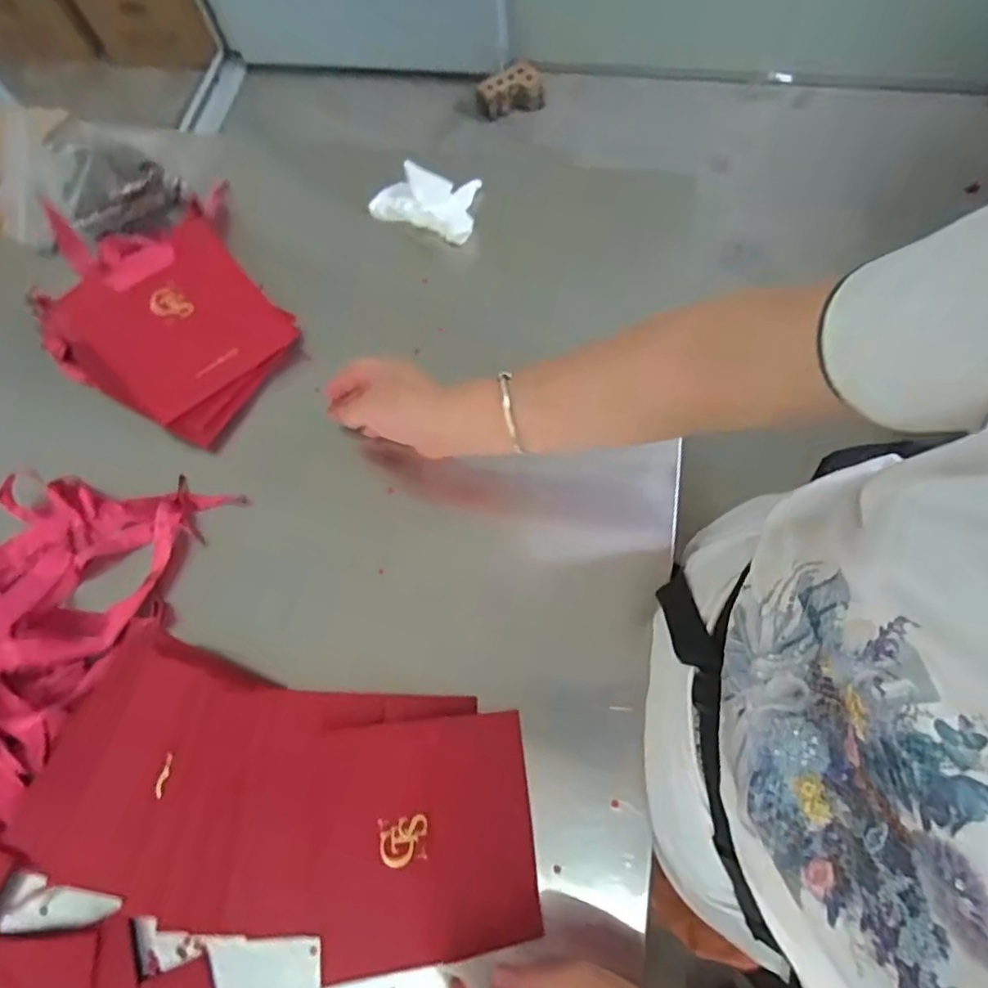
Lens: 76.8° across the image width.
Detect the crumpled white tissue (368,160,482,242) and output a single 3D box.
[{"bbox_3d":[-0.062,-0.294,0.621,0.108,0.023,0.074,23,72,12],"label":"crumpled white tissue"}]

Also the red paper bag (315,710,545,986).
[{"bbox_3d":[-0.042,0.219,0.404,0.136,0.007,0.137,-1,67,-14],"label":"red paper bag"}]

